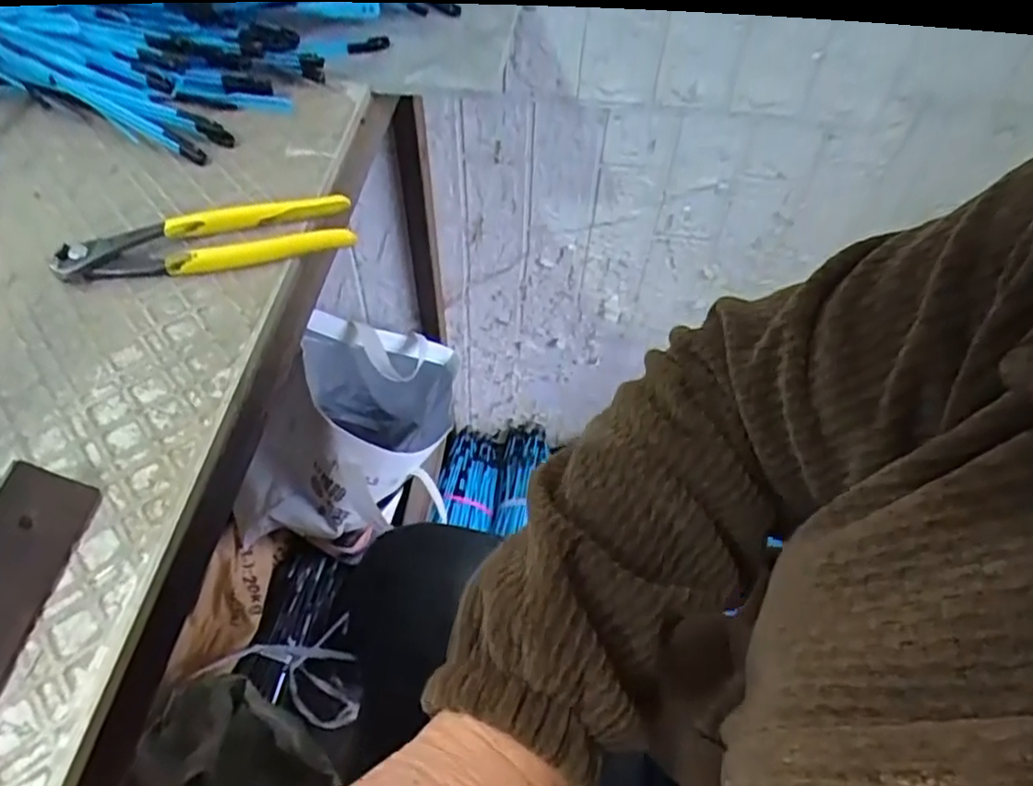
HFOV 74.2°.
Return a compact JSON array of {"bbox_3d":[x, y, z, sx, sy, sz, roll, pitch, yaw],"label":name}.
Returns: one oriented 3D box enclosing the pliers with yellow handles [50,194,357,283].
[{"bbox_3d":[-0.182,-0.090,0.406,0.163,0.018,0.046,-7,52,-8],"label":"pliers with yellow handles"}]

